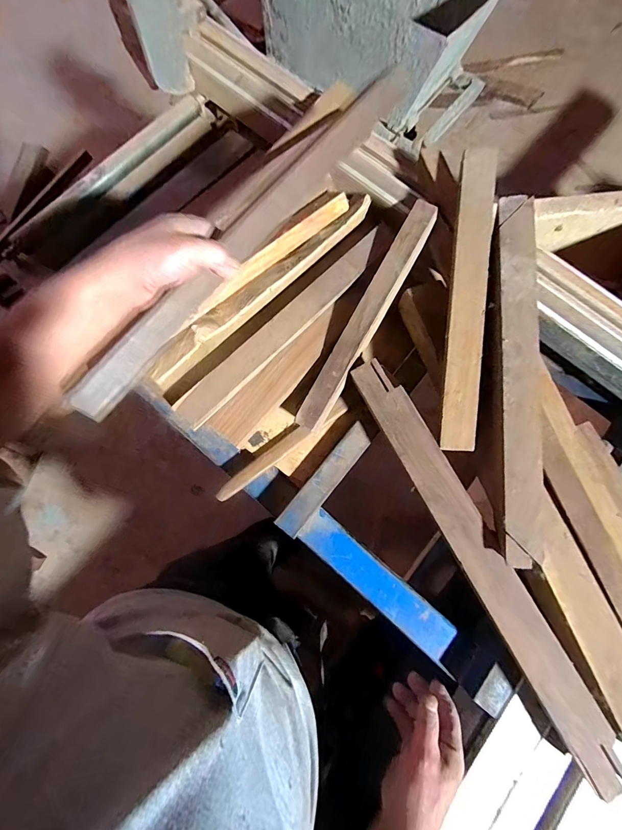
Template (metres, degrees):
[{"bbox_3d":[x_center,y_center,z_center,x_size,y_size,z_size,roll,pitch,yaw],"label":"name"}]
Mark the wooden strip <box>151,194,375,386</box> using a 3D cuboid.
[{"bbox_3d":[-0.065,-0.192,0.521,0.417,0.047,0.028,-44,82,-10],"label":"wooden strip"}]

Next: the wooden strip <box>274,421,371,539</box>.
[{"bbox_3d":[0.023,0.100,0.554,0.041,0.018,0.196,39,79,7],"label":"wooden strip"}]

